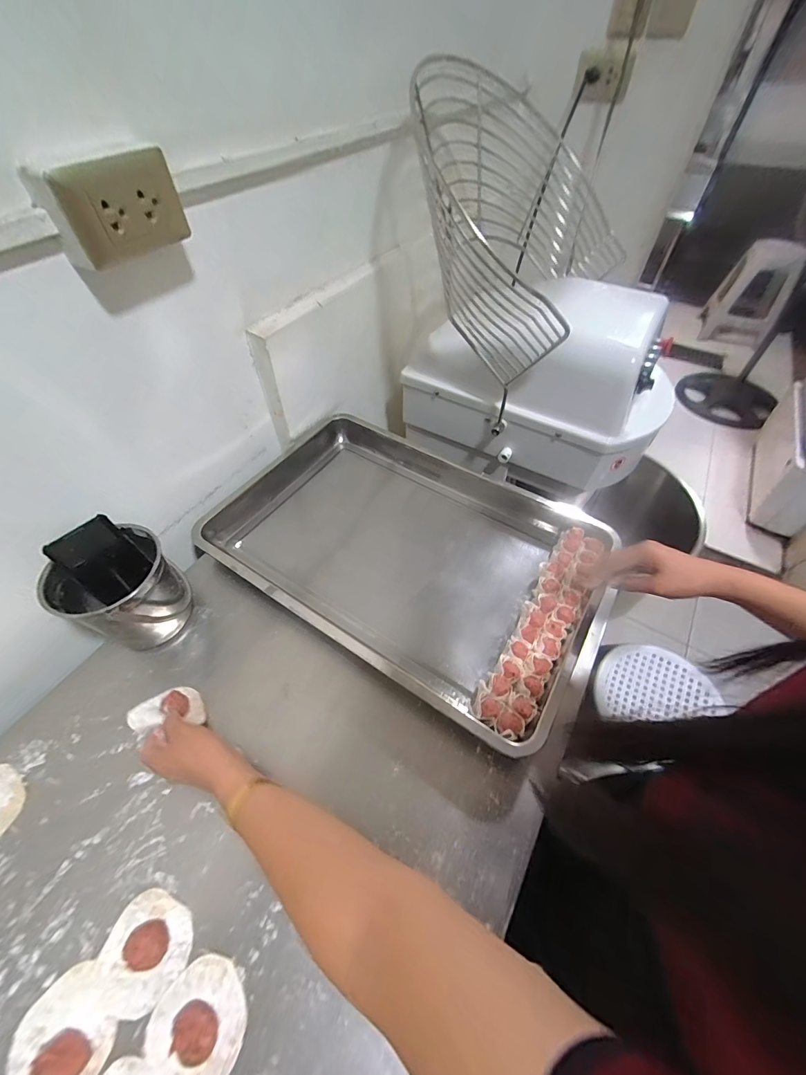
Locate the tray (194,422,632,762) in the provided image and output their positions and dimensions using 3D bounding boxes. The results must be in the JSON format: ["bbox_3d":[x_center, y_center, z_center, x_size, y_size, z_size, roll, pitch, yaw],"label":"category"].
[{"bbox_3d":[-0.001,0.010,0.642,0.618,0.055,0.400,28,57,19],"label":"tray"}]

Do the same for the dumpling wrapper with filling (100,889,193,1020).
[{"bbox_3d":[-0.249,0.394,0.371,0.081,0.017,0.079,1,52,-1],"label":"dumpling wrapper with filling"}]

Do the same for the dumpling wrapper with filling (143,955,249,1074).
[{"bbox_3d":[-0.181,0.430,0.343,0.079,0.013,0.077,1,52,-1],"label":"dumpling wrapper with filling"}]

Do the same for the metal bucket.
[{"bbox_3d":[-0.376,0.073,0.536,0.119,0.139,0.144,-6,52,-6],"label":"metal bucket"}]

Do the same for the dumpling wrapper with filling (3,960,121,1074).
[{"bbox_3d":[-0.303,0.438,0.334,0.080,0.026,0.077,37,60,24],"label":"dumpling wrapper with filling"}]

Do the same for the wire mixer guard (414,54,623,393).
[{"bbox_3d":[0.196,-0.562,0.696,0.375,0.322,0.456,15,54,11],"label":"wire mixer guard"}]

